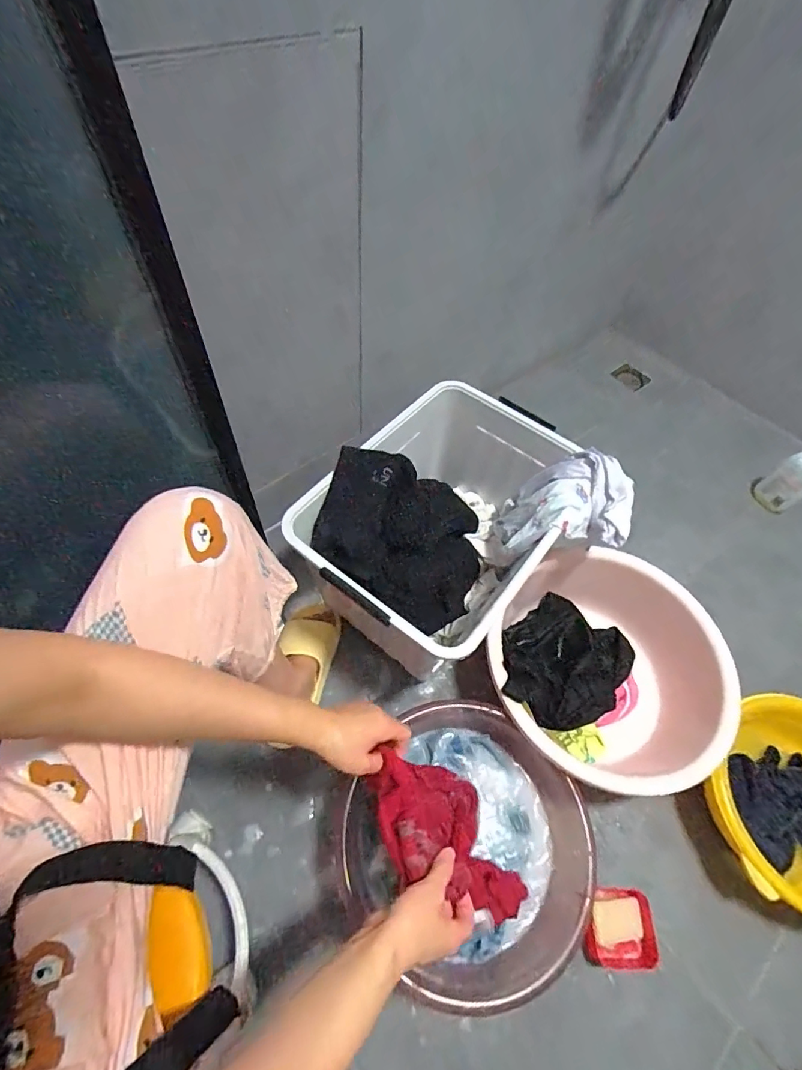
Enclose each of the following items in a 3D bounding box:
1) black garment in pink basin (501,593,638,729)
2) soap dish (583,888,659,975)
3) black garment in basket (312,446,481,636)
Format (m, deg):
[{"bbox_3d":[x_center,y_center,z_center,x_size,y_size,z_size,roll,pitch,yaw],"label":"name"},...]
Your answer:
[{"bbox_3d":[0.280,0.214,0.791,0.202,0.085,0.261,37,63,17],"label":"black garment in pink basin"},{"bbox_3d":[0.315,0.570,0.672,0.100,0.036,0.094,1,58,-4],"label":"soap dish"},{"bbox_3d":[0.028,-0.026,0.826,0.267,0.247,0.311,19,59,7],"label":"black garment in basket"}]

